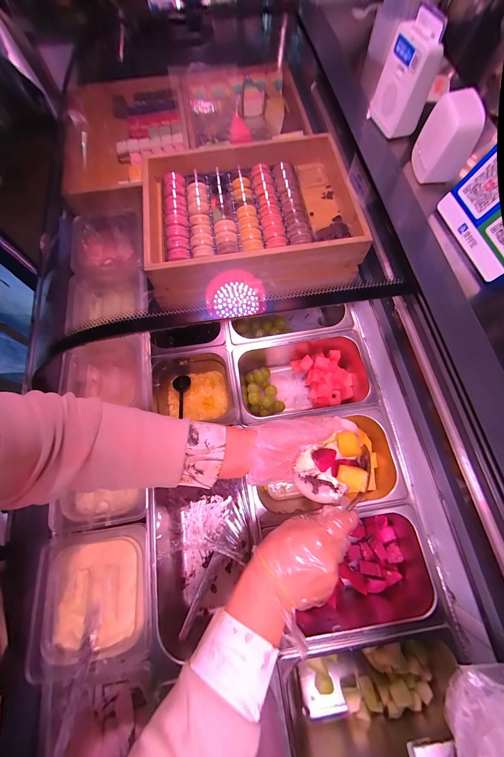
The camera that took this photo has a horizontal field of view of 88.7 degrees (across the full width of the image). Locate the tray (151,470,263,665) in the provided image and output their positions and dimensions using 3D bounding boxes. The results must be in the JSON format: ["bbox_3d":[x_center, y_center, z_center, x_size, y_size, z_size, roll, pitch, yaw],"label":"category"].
[{"bbox_3d":[-0.077,0.317,0.447,0.167,0.100,0.256,-8,73,-2],"label":"tray"}]

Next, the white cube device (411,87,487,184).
[{"bbox_3d":[0.312,-0.381,0.405,0.058,0.099,0.088,4,73,1],"label":"white cube device"}]

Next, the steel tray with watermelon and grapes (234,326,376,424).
[{"bbox_3d":[0.106,0.006,0.551,0.275,0.099,0.165,-9,73,-3],"label":"steel tray with watermelon and grapes"}]

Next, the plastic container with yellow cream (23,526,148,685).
[{"bbox_3d":[-0.240,0.334,0.414,0.160,0.085,0.172,-9,73,-3],"label":"plastic container with yellow cream"}]

